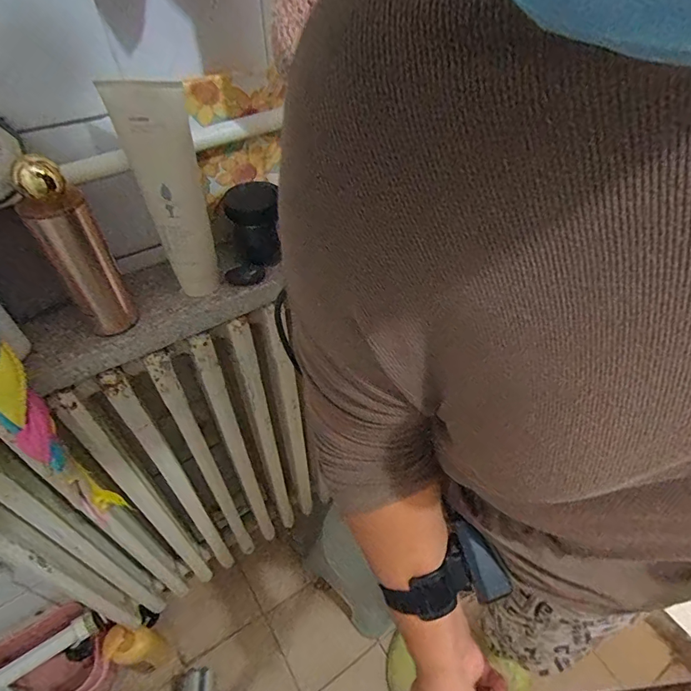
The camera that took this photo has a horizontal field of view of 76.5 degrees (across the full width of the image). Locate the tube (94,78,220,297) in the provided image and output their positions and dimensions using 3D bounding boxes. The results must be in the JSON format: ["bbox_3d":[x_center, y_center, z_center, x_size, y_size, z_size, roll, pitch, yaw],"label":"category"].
[{"bbox_3d":[-0.174,-0.146,0.447,0.063,0.211,0.036,-14,49,-13],"label":"tube"}]

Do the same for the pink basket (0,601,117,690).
[{"bbox_3d":[-0.608,0.671,0.905,0.248,0.218,0.179,-28,54,-24],"label":"pink basket"}]

